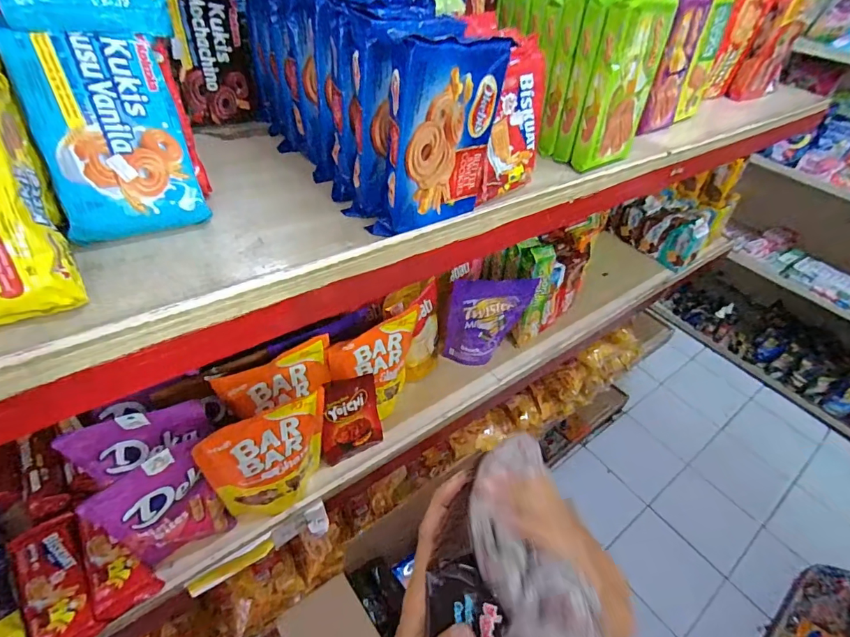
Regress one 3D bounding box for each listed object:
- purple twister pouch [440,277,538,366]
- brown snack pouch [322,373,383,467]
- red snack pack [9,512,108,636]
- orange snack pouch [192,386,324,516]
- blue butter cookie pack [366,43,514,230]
[{"bbox_3d":[0.116,0.010,0.825,0.152,0.200,0.032,-7,45,-16],"label":"purple twister pouch"},{"bbox_3d":[-0.118,0.158,0.681,0.095,0.133,0.024,-15,17,-24],"label":"brown snack pouch"},{"bbox_3d":[-0.434,0.311,0.514,0.063,0.016,0.161,-26,52,-31],"label":"red snack pack"},{"bbox_3d":[-0.193,0.191,0.570,0.149,0.201,0.042,-26,53,-32],"label":"orange snack pouch"},{"bbox_3d":[0.011,-0.174,0.417,0.130,0.161,0.057,-21,50,-28],"label":"blue butter cookie pack"}]

